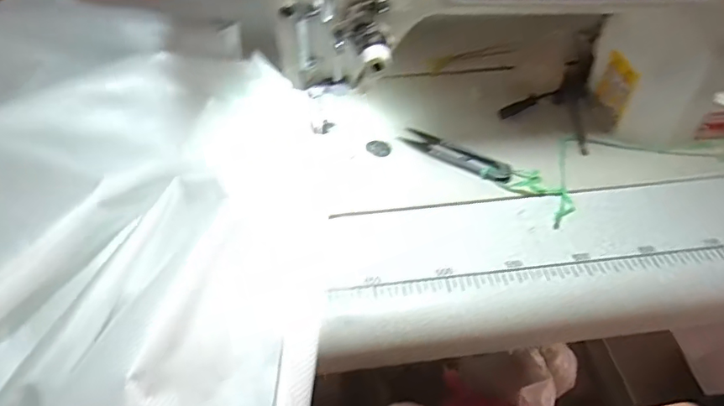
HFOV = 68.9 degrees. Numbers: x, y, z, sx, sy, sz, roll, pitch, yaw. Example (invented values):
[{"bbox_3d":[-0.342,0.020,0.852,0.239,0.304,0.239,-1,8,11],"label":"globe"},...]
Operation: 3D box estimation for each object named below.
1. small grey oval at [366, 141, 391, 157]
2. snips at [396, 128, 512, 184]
[{"bbox_3d":[0.014,-0.047,0.458,0.022,0.004,0.015,10,47,8],"label":"small grey oval"},{"bbox_3d":[0.078,-0.039,0.444,0.097,0.015,0.020,27,52,23],"label":"snips"}]

